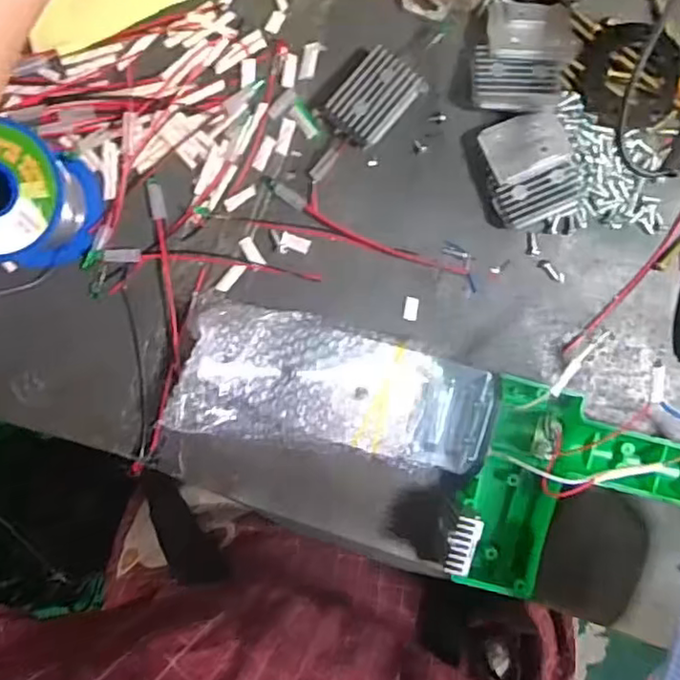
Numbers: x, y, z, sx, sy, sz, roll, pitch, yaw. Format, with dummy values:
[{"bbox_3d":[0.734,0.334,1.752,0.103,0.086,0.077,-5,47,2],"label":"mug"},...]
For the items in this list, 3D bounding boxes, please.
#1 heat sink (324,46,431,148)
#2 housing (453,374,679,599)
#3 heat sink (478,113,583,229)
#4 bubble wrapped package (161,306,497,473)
[{"bbox_3d":[0.019,-0.132,0.345,0.032,0.016,0.053,43,91,-6],"label":"heat sink"},{"bbox_3d":[0.142,0.100,0.366,0.139,0.034,0.118,21,93,-5],"label":"housing"},{"bbox_3d":[0.107,-0.094,0.354,0.050,0.018,0.057,-19,96,-2],"label":"heat sink"},{"bbox_3d":[-0.005,0.026,0.349,0.168,0.036,0.072,8,94,-4],"label":"bubble wrapped package"}]

